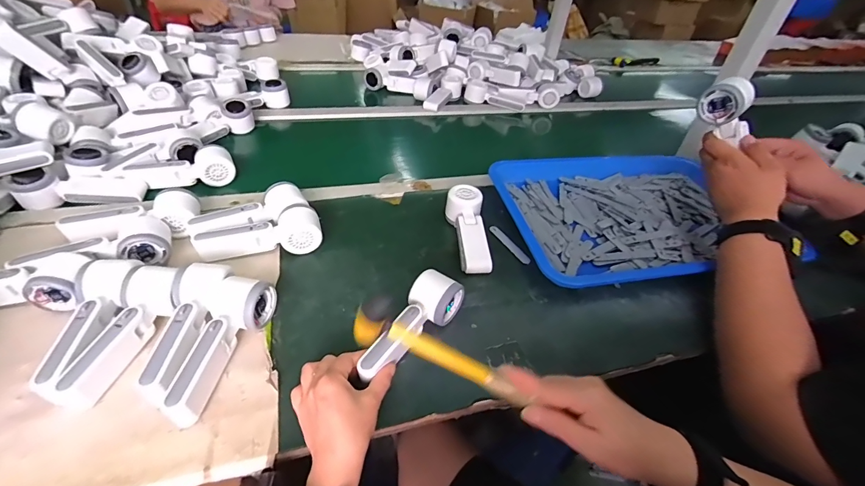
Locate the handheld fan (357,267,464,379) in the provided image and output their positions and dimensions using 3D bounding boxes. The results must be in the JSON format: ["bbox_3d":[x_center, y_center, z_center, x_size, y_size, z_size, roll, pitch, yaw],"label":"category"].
[{"bbox_3d":[-0.030,0.097,0.465,0.055,0.046,0.166,29,45,24],"label":"handheld fan"}]

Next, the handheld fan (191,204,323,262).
[{"bbox_3d":[-0.251,-0.015,0.568,0.169,0.053,0.066,-6,42,-14],"label":"handheld fan"}]

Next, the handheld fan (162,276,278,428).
[{"bbox_3d":[-0.237,0.109,0.424,0.053,0.050,0.163,11,41,5],"label":"handheld fan"}]

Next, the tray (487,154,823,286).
[{"bbox_3d":[0.349,-0.062,0.703,0.462,0.038,0.350,-5,42,-13],"label":"tray"}]

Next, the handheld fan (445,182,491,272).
[{"bbox_3d":[0.058,-0.022,0.619,0.056,0.044,0.165,-2,54,-9],"label":"handheld fan"}]

